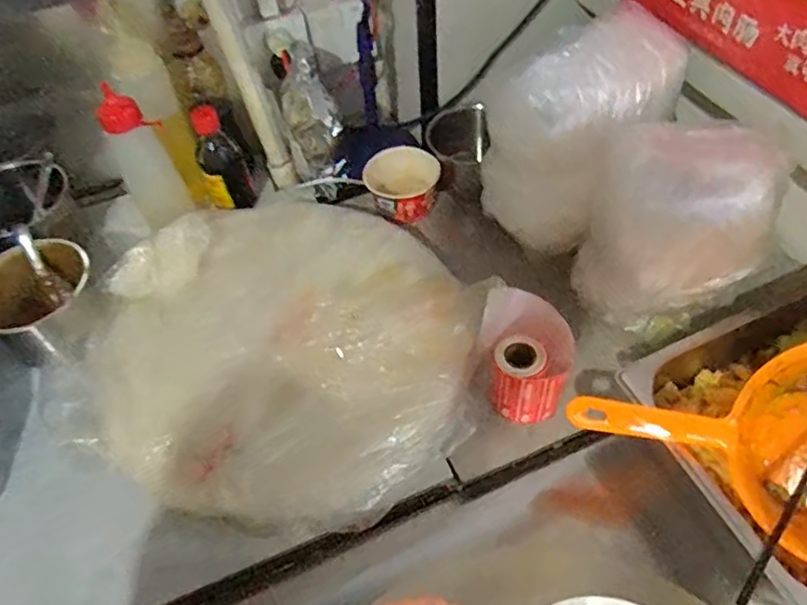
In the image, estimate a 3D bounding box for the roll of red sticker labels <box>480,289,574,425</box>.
[{"bbox_3d":[0.126,0.054,0.641,0.088,0.079,0.115,4,52,9],"label":"roll of red sticker labels"}]

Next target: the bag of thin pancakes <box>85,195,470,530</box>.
[{"bbox_3d":[-0.137,0.035,0.660,0.384,0.080,0.411,-32,55,-19],"label":"bag of thin pancakes"}]

